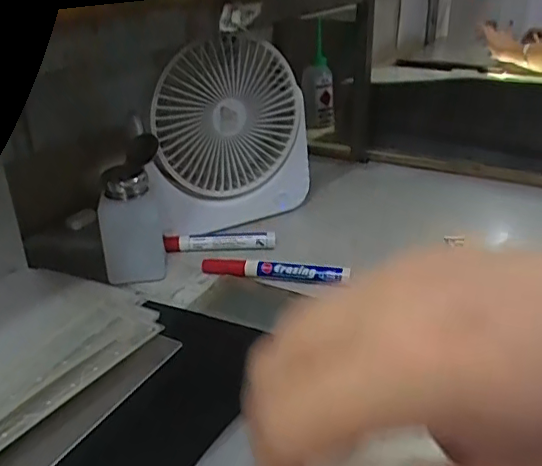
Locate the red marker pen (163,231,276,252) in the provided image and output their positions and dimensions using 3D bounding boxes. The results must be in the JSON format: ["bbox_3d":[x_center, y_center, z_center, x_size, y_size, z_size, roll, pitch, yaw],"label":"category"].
[{"bbox_3d":[-0.053,0.008,0.569,0.112,0.013,0.016,-1,25,1],"label":"red marker pen"}]

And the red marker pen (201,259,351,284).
[{"bbox_3d":[0.002,0.035,0.515,0.137,0.017,0.018,5,26,14],"label":"red marker pen"}]

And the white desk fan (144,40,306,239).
[{"bbox_3d":[-0.043,-0.098,0.580,0.170,0.194,0.047,-14,29,-23],"label":"white desk fan"}]

